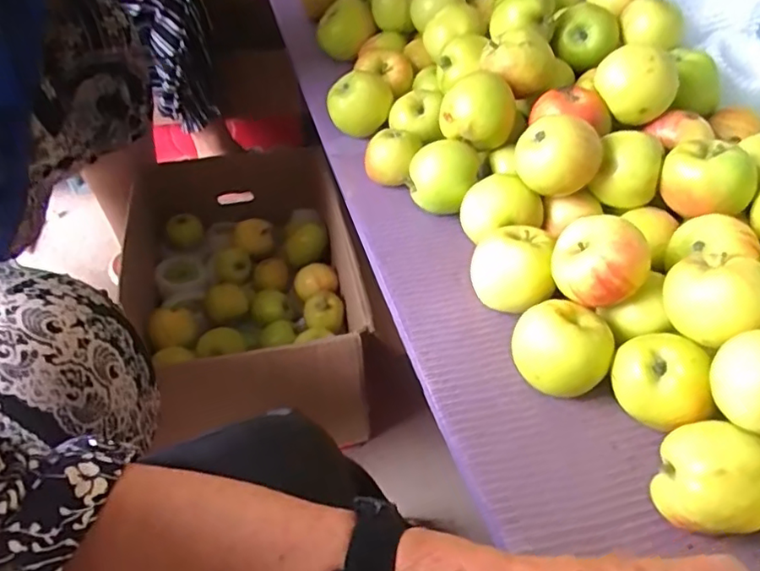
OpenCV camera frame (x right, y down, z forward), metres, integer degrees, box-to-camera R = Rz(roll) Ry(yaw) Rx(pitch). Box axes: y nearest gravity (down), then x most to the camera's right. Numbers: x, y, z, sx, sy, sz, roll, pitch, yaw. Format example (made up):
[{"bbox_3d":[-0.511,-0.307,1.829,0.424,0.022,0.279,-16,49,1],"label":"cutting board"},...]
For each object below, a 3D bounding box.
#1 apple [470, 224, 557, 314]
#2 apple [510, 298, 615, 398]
[{"bbox_3d":[0.102,-0.012,0.470,0.064,0.060,0.062,12,49,5],"label":"apple"},{"bbox_3d":[0.125,0.045,0.420,0.061,0.058,0.061,3,49,-3],"label":"apple"}]

